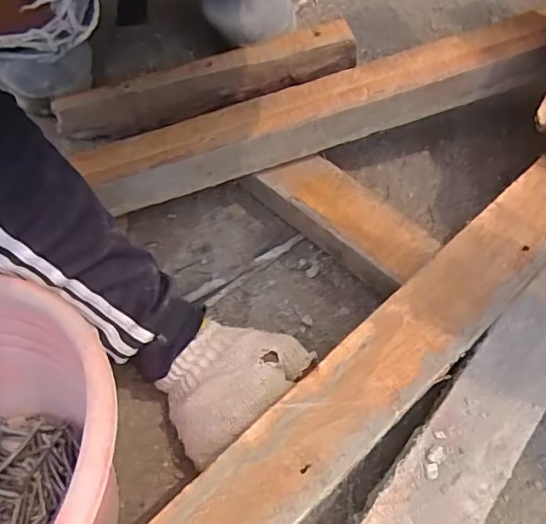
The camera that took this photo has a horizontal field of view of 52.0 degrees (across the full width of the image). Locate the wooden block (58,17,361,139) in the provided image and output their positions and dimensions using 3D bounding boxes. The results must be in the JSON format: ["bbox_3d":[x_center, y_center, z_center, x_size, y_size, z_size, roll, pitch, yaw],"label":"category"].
[{"bbox_3d":[-0.071,-0.189,0.598,0.321,0.050,0.059,-15,62,-7],"label":"wooden block"}]

